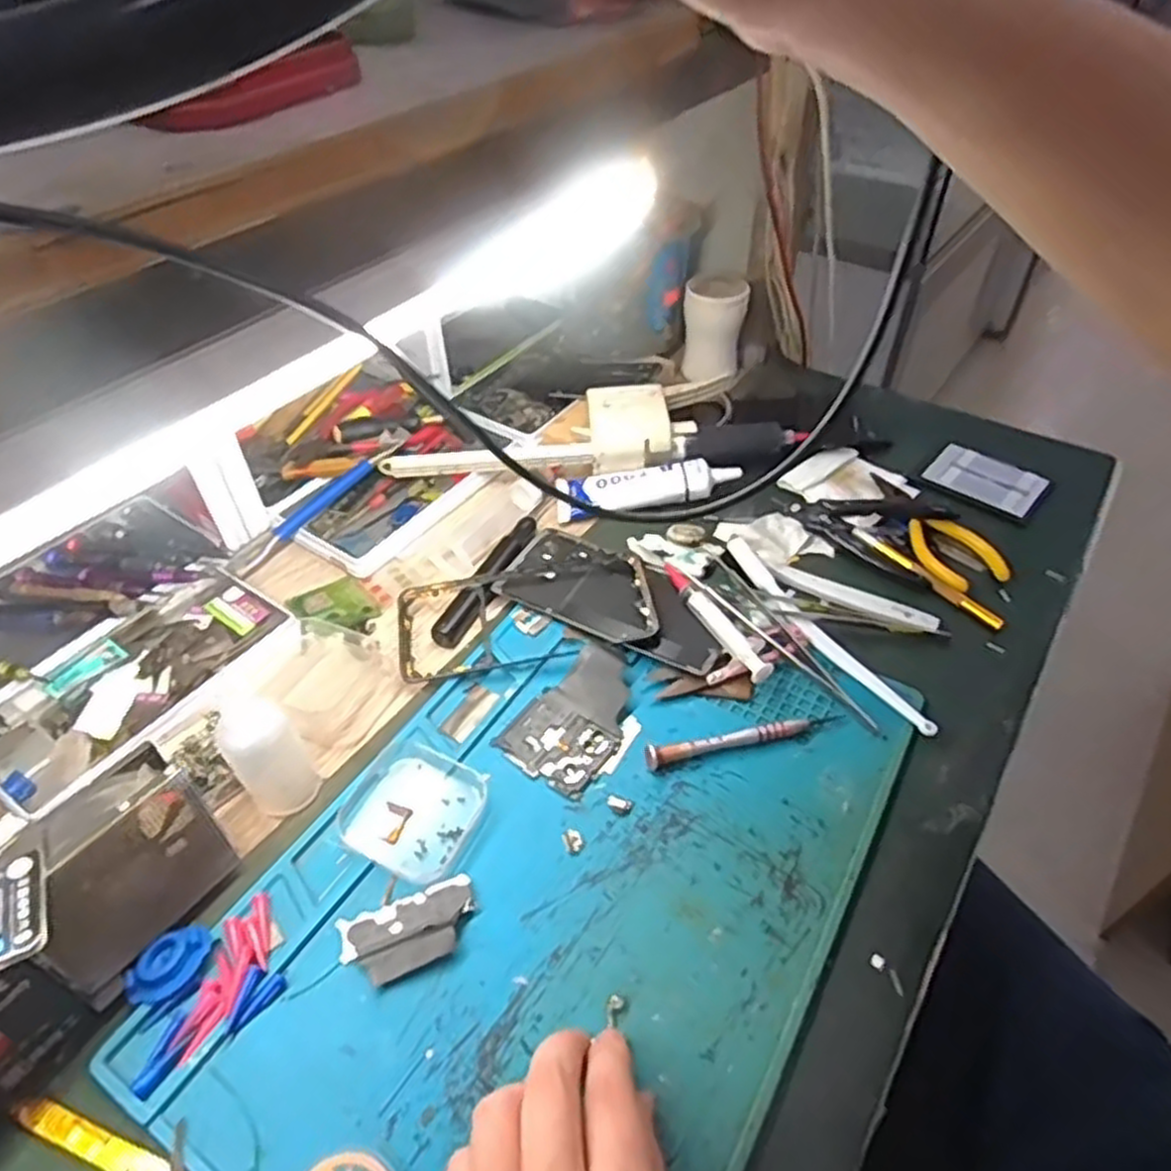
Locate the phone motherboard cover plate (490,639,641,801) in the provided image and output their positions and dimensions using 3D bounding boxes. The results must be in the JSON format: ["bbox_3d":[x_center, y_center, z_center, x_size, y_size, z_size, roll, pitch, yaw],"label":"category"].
[{"bbox_3d":[-0.002,0.074,0.444,0.062,0.007,0.088,30,54,26],"label":"phone motherboard cover plate"}]

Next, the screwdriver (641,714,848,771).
[{"bbox_3d":[0.088,0.082,0.436,0.114,0.012,0.014,-11,47,-9],"label":"screwdriver"}]

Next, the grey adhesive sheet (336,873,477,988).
[{"bbox_3d":[-0.081,0.161,0.364,0.062,0.005,0.036,-17,48,-15],"label":"grey adhesive sheet"}]

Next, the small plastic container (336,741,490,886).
[{"bbox_3d":[-0.089,0.115,0.406,0.066,0.013,0.065,17,49,17],"label":"small plastic container"}]

